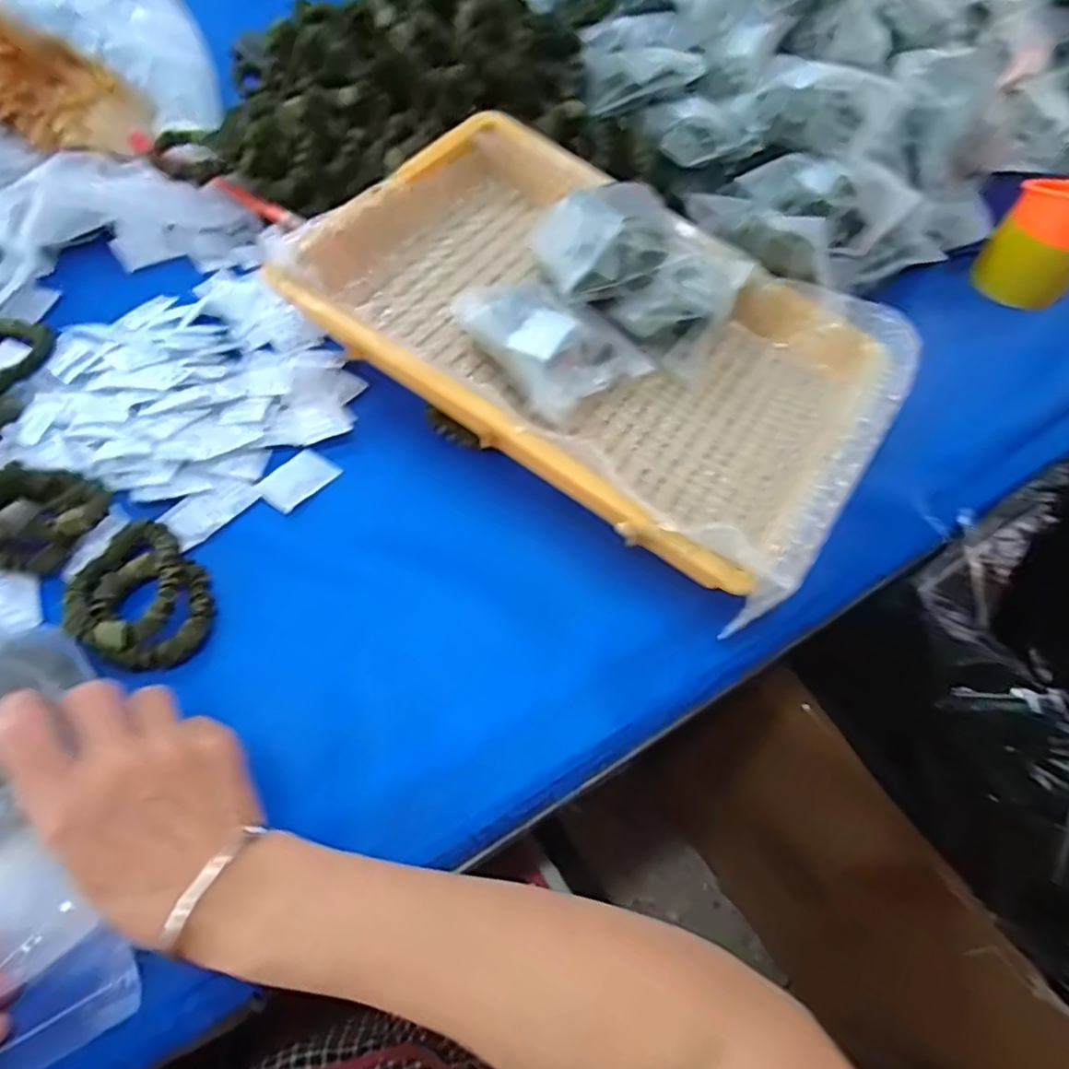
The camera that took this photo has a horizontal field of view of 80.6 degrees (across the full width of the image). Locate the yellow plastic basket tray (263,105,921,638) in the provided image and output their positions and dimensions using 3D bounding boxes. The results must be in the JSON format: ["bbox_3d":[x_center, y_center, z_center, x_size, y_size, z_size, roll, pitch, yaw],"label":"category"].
[{"bbox_3d":[0.049,-0.146,0.468,0.398,0.081,0.263,33,62,15],"label":"yellow plastic basket tray"}]

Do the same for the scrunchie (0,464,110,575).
[{"bbox_3d":[-0.295,-0.011,0.368,0.062,0.024,0.066,24,60,10],"label":"scrunchie"}]

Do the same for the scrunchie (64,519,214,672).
[{"bbox_3d":[-0.227,0.039,0.366,0.086,0.026,0.067,40,64,19],"label":"scrunchie"}]

